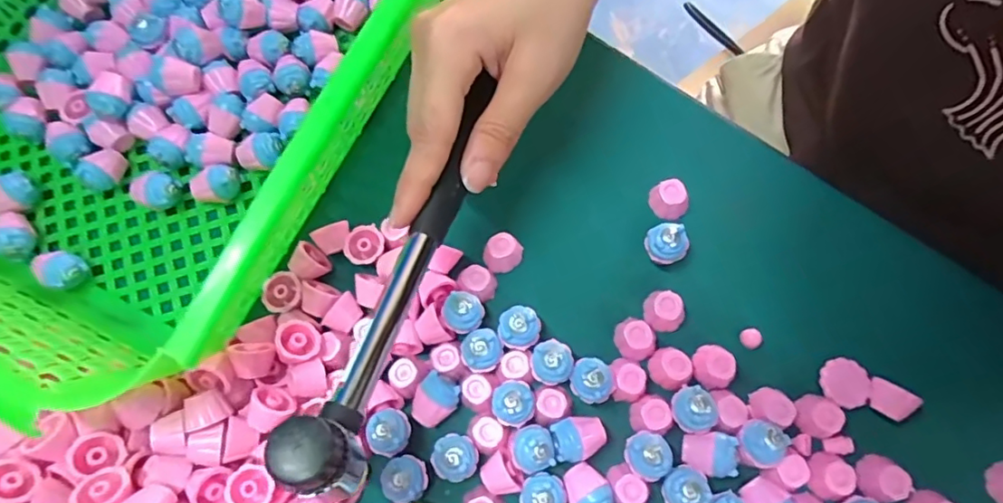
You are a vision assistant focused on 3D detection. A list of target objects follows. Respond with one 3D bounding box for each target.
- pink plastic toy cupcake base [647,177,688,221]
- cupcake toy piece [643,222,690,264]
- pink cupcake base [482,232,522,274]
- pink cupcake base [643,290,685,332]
[{"bbox_3d":[0.088,-0.028,0.300,0.017,0.018,0.017,0,73,1],"label":"pink plastic toy cupcake base"},{"bbox_3d":[0.083,-0.002,0.289,0.019,0.025,0.020,0,73,1],"label":"cupcake toy piece"},{"bbox_3d":[0.000,0.000,0.294,0.018,0.011,0.020,38,78,12],"label":"pink cupcake base"},{"bbox_3d":[0.081,0.029,0.284,0.016,0.017,0.020,-3,73,0],"label":"pink cupcake base"}]

